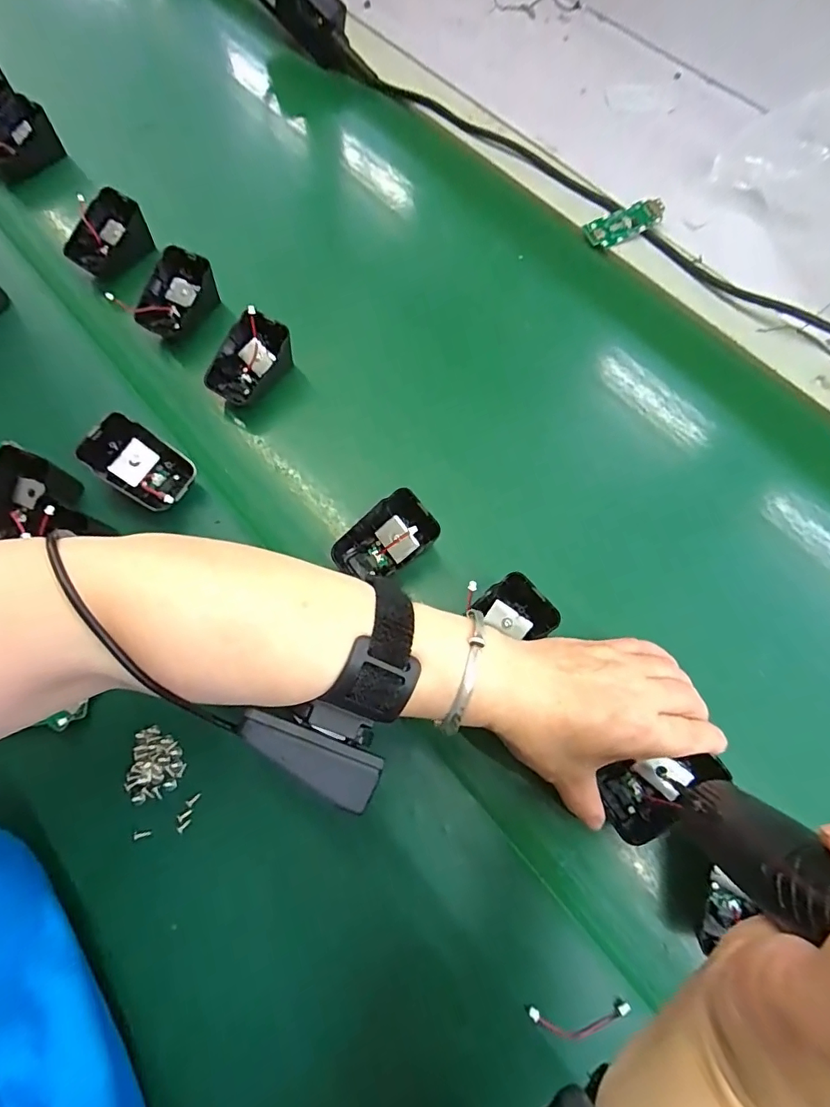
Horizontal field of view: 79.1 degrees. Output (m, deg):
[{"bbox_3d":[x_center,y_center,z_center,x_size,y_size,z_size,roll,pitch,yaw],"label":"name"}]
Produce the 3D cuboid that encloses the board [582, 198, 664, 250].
[{"bbox_3d":[0.193,-0.300,0.459,0.071,0.004,0.030,-21,89,5],"label":"board"}]

